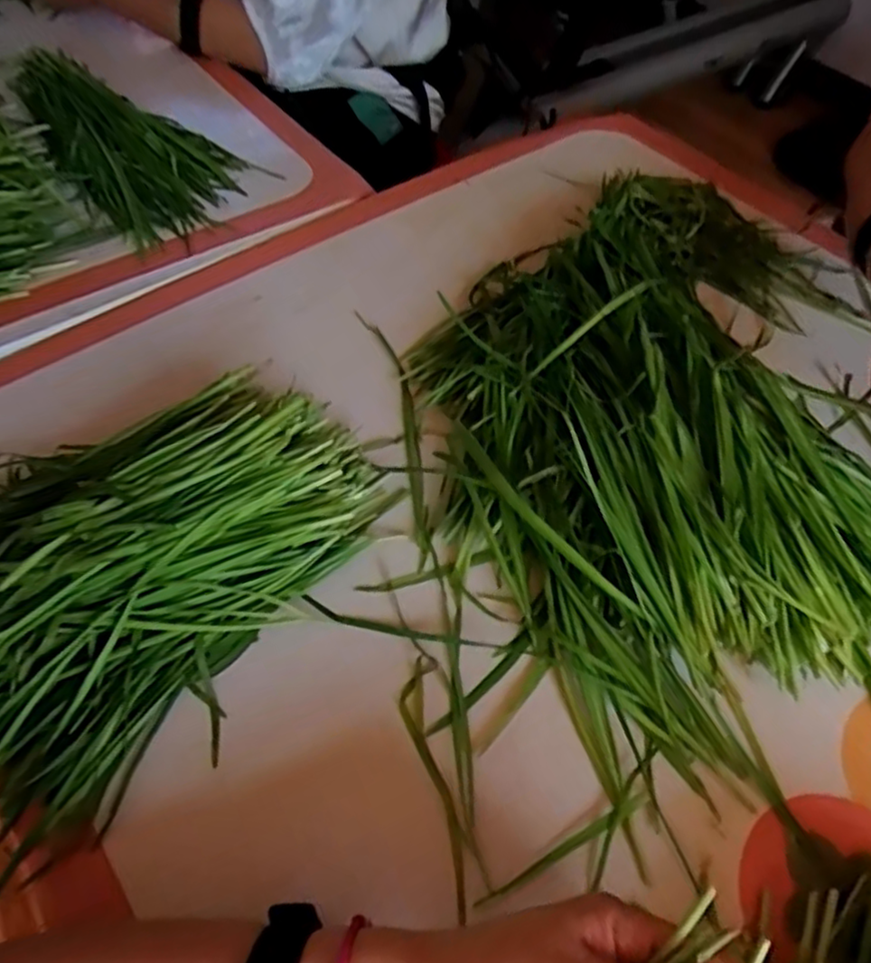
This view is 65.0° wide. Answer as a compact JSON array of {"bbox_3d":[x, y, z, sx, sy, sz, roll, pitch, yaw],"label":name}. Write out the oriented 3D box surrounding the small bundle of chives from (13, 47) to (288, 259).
[{"bbox_3d":[-0.315,-0.341,0.678,0.309,0.058,0.157,38,62,22],"label":"small bundle of chives"}]

